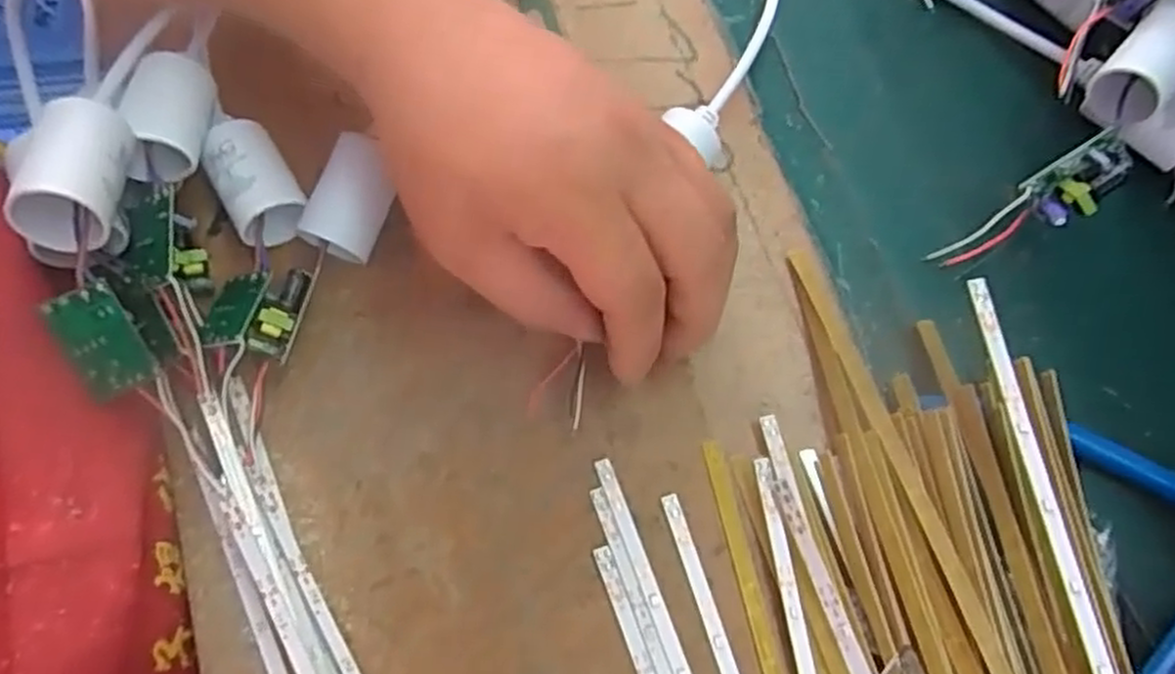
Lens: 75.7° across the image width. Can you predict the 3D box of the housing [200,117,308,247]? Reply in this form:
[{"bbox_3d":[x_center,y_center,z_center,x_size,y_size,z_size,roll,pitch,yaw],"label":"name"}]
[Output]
[{"bbox_3d":[-0.128,-0.060,0.295,0.027,0.027,0.045,-27,75,-9],"label":"housing"}]

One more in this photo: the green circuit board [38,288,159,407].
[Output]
[{"bbox_3d":[-0.156,0.002,0.243,0.020,0.004,0.035,-29,101,-19],"label":"green circuit board"}]

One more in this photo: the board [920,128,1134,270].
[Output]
[{"bbox_3d":[0.171,-0.048,0.292,0.073,0.011,0.021,-35,73,24],"label":"board"}]

